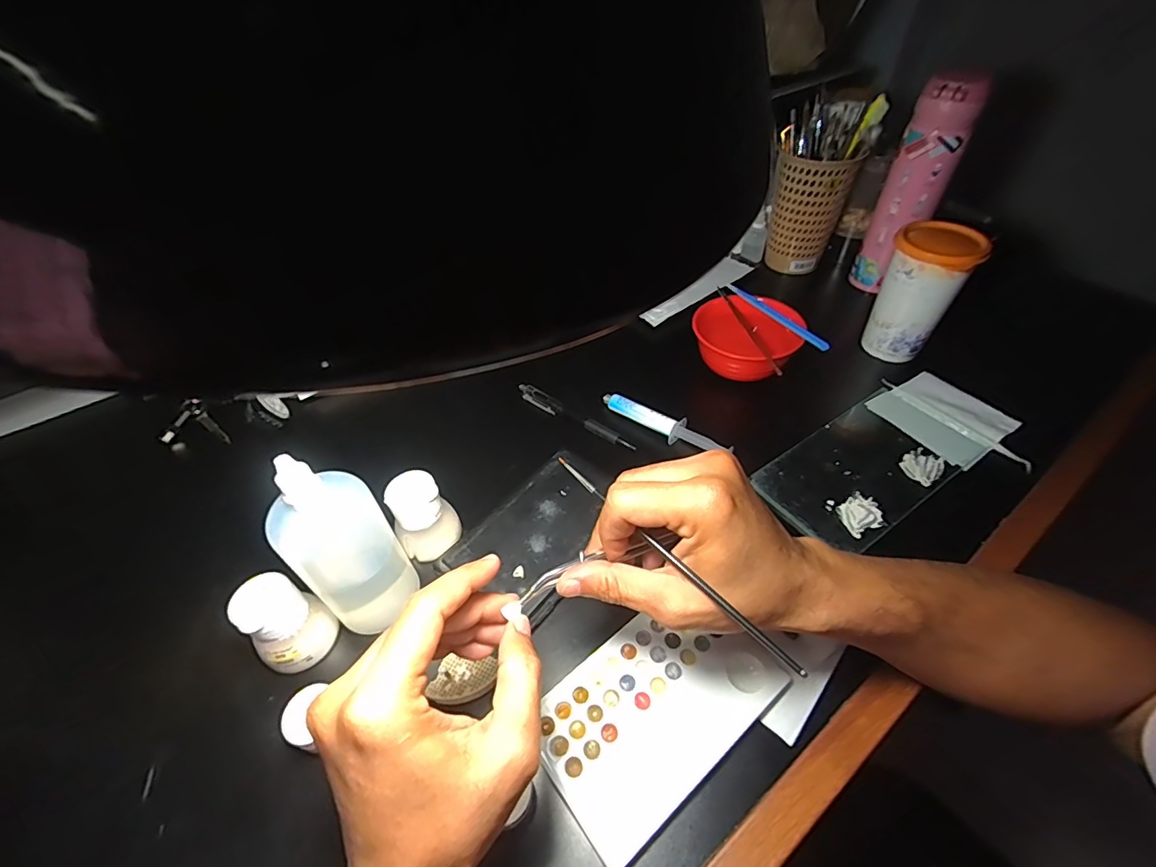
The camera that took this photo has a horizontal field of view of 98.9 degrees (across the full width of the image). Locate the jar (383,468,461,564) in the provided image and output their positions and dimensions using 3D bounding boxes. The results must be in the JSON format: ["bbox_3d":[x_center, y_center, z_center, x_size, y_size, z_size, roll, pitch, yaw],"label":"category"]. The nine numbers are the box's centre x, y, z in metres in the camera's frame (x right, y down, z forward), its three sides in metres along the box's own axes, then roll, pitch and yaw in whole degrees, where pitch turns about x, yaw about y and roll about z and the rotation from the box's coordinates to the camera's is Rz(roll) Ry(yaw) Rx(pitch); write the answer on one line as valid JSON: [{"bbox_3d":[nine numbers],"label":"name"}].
[{"bbox_3d":[-0.119,0.062,0.382,0.045,0.055,0.039,-23,51,-18],"label":"jar"}]

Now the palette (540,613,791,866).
[{"bbox_3d":[0.049,0.169,0.311,0.147,0.007,0.092,-33,55,-22],"label":"palette"}]

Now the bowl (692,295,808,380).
[{"bbox_3d":[0.171,-0.102,0.515,0.095,0.042,0.113,-33,55,-25],"label":"bowl"}]

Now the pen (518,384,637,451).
[{"bbox_3d":[-0.007,-0.018,0.492,0.145,0.008,0.015,30,55,26],"label":"pen"}]

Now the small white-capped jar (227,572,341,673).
[{"bbox_3d":[-0.196,0.126,0.330,0.040,0.060,0.044,-1,48,1],"label":"small white-capped jar"}]

